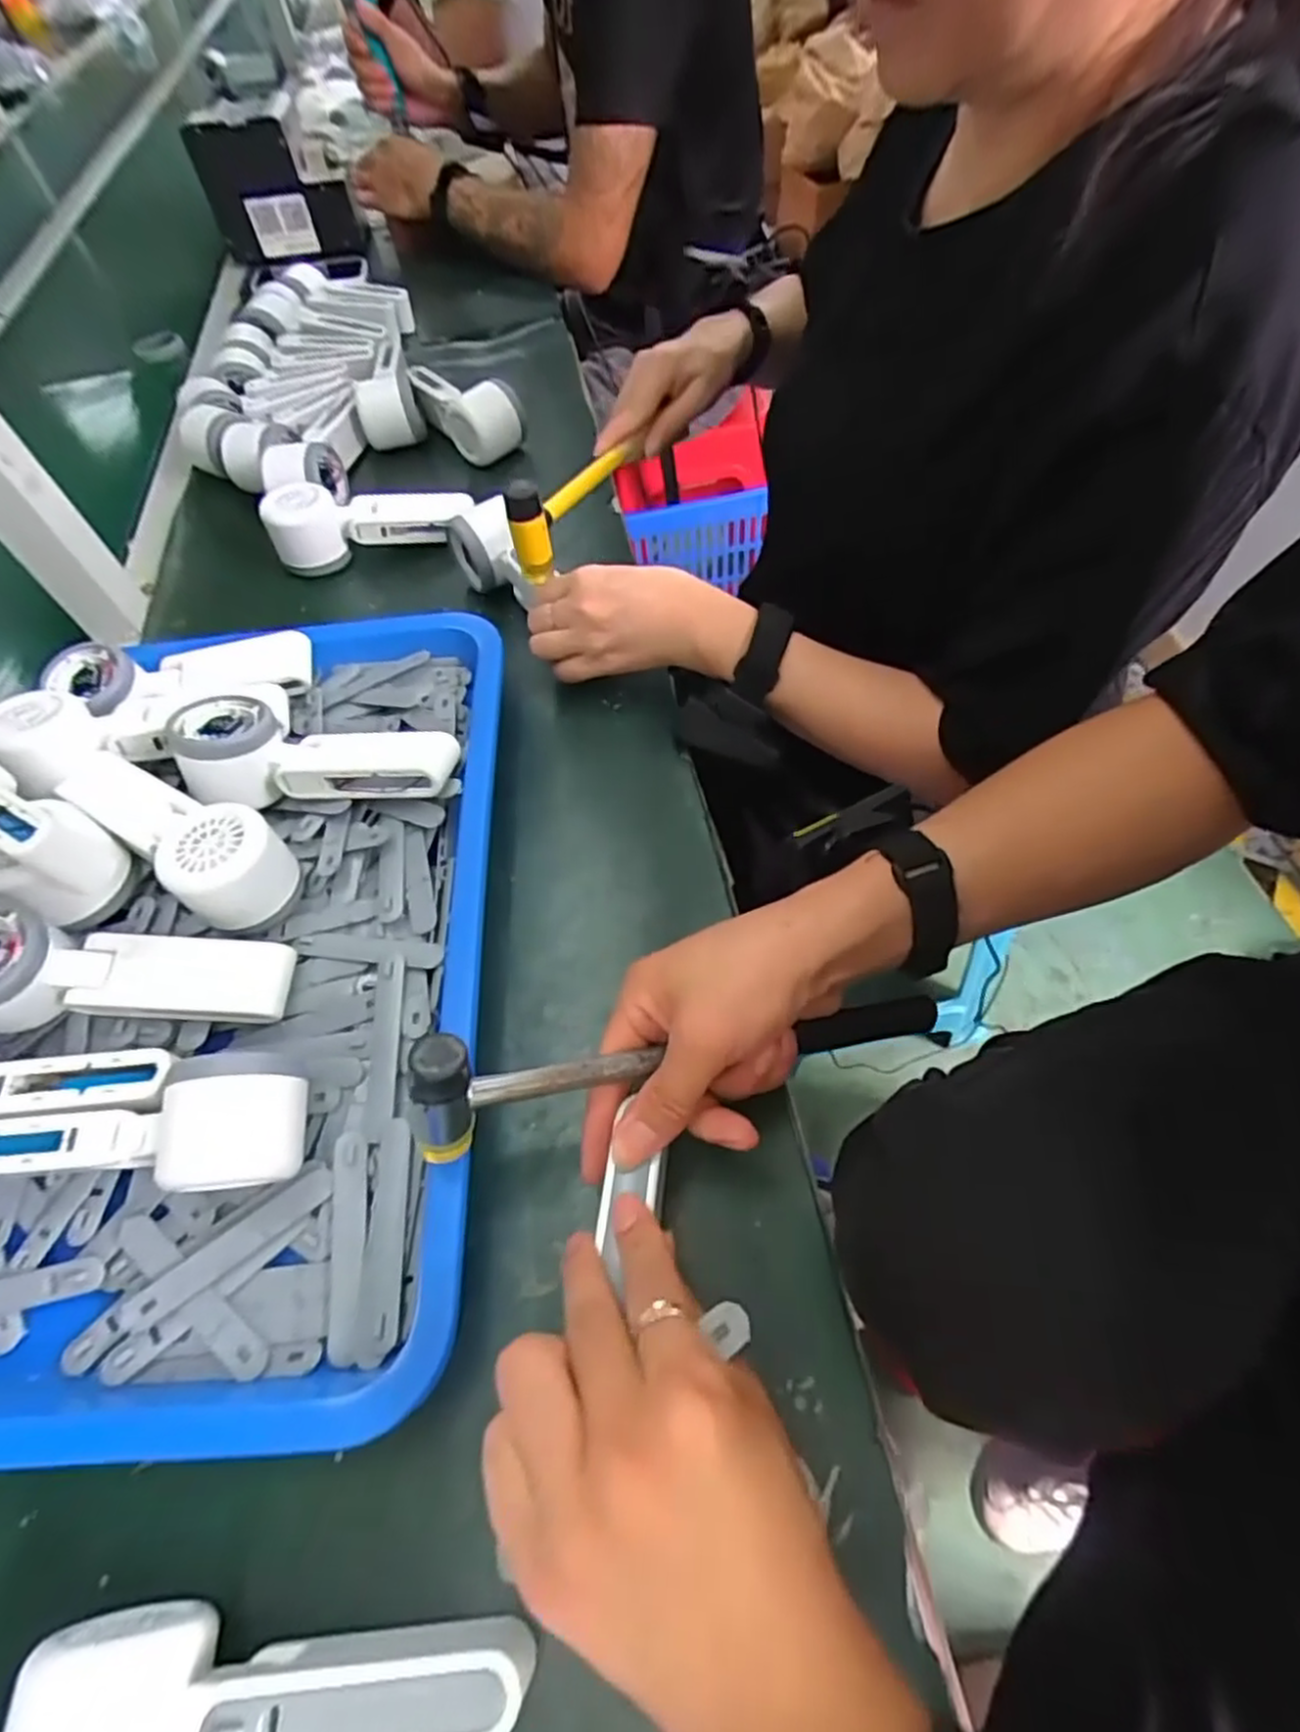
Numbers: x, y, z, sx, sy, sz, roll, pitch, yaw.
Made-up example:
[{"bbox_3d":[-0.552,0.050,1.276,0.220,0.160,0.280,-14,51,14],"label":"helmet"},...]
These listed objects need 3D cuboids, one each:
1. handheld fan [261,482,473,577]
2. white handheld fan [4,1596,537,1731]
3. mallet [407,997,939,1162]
[{"bbox_3d":[-0.226,-0.286,0.608,0.162,0.050,0.049,-12,58,-2],"label":"handheld fan"},{"bbox_3d":[-0.121,0.286,0.244,0.162,0.055,0.053,-3,58,4],"label":"white handheld fan"},{"bbox_3d":[0.022,0.086,0.331,0.245,0.051,0.033,-4,57,-17],"label":"mallet"}]

